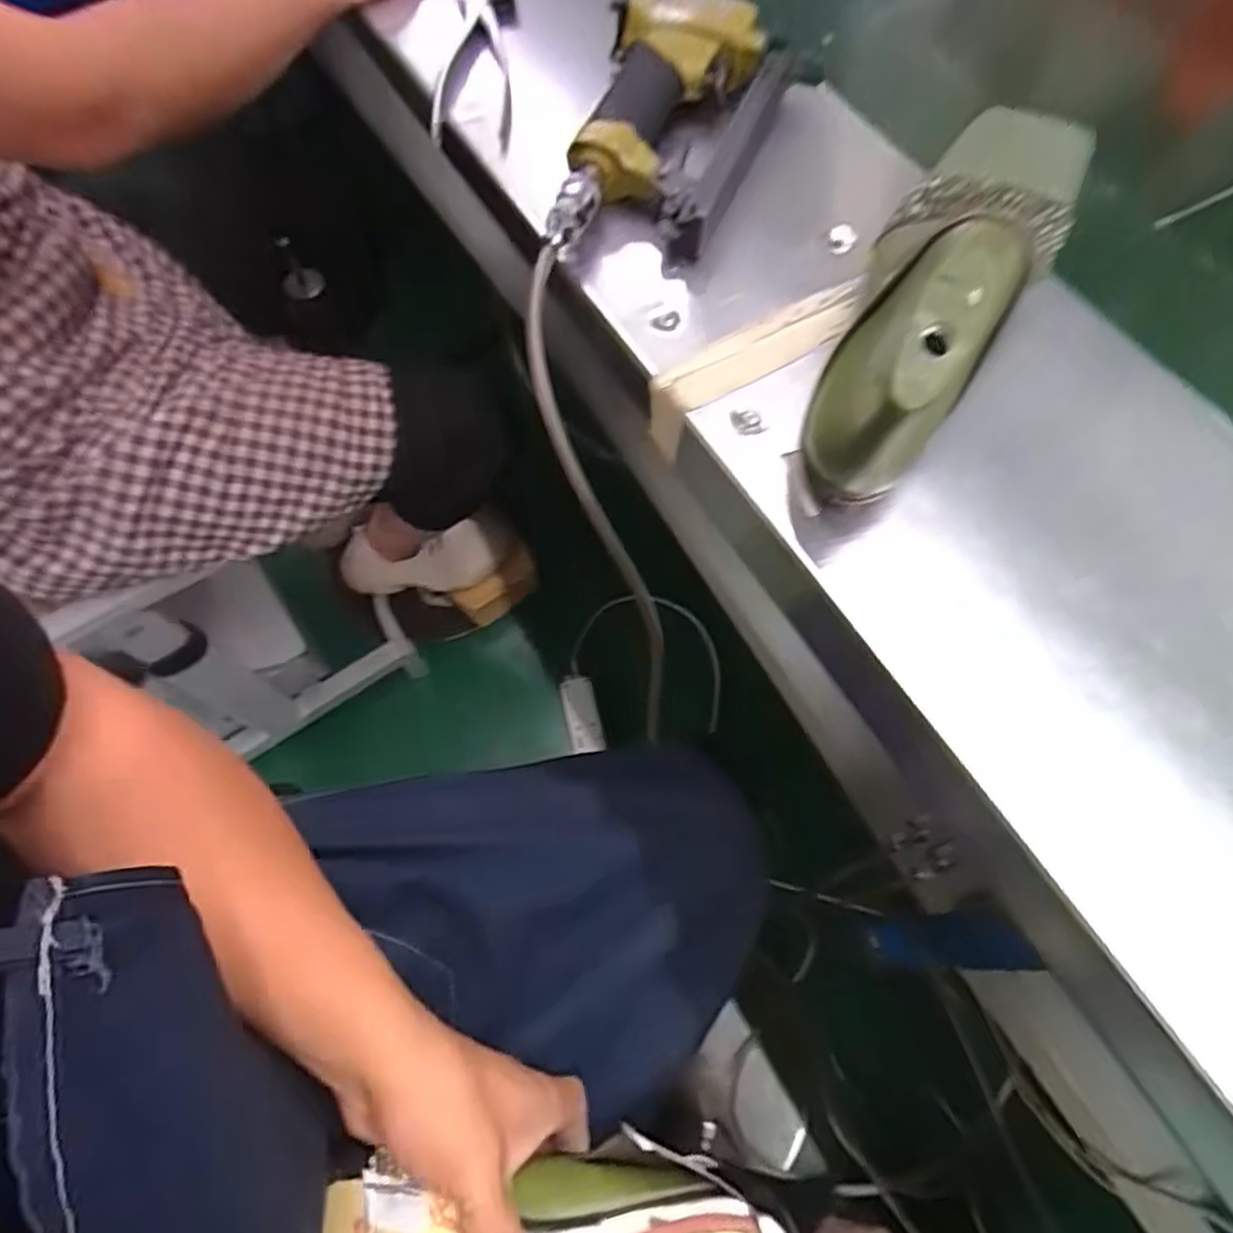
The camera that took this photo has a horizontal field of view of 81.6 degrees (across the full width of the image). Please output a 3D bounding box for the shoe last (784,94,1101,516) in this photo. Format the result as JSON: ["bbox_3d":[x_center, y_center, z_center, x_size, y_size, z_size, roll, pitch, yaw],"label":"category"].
[{"bbox_3d":[0.153,-0.150,0.351,0.068,0.112,0.196,23,67,10],"label":"shoe last"}]

